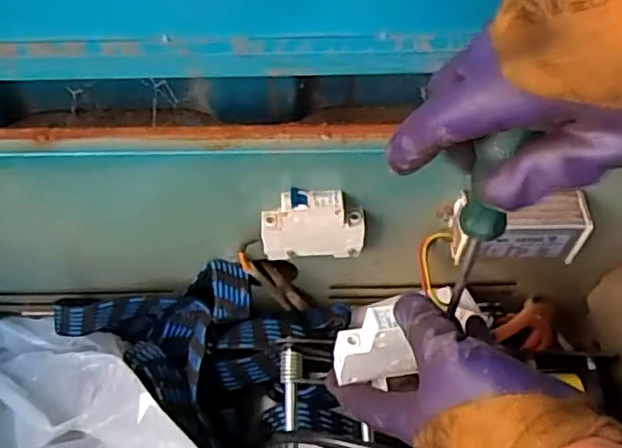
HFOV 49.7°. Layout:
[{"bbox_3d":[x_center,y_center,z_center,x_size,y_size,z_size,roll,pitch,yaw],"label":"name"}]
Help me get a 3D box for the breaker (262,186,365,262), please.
[{"bbox_3d":[0.001,0.001,0.512,0.076,0.065,0.019,-3,53,-2],"label":"breaker"}]

